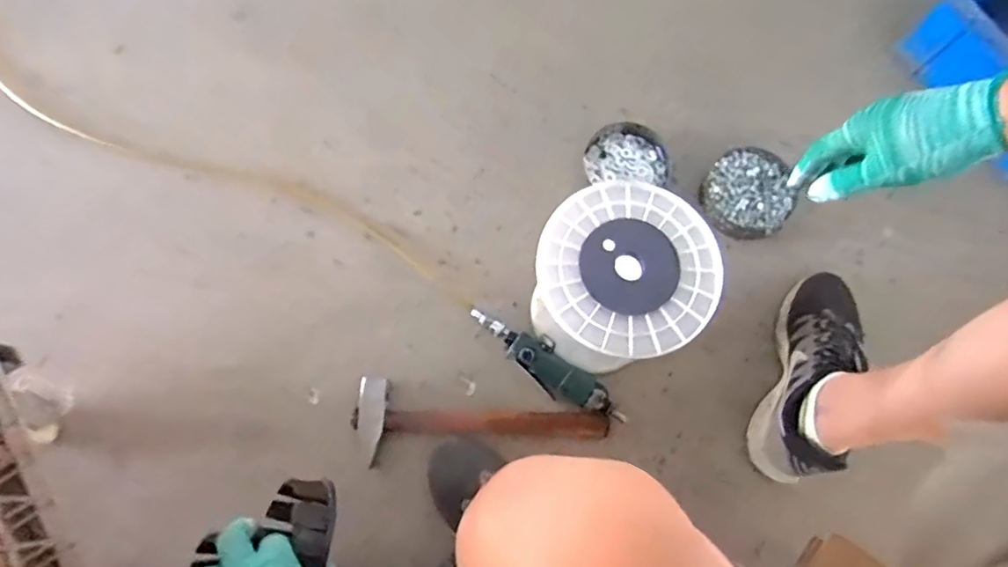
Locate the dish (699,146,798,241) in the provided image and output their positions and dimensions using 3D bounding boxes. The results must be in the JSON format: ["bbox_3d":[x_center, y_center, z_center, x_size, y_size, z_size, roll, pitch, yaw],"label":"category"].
[{"bbox_3d":[0.366,-0.134,0.846,0.127,0.039,0.131,0,74,-2],"label":"dish"}]

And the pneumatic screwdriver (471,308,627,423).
[{"bbox_3d":[0.059,0.110,0.774,0.249,0.036,0.058,40,77,9],"label":"pneumatic screwdriver"}]

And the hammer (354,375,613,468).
[{"bbox_3d":[-0.031,0.189,0.756,0.331,0.033,0.097,4,74,-1],"label":"hammer"}]

